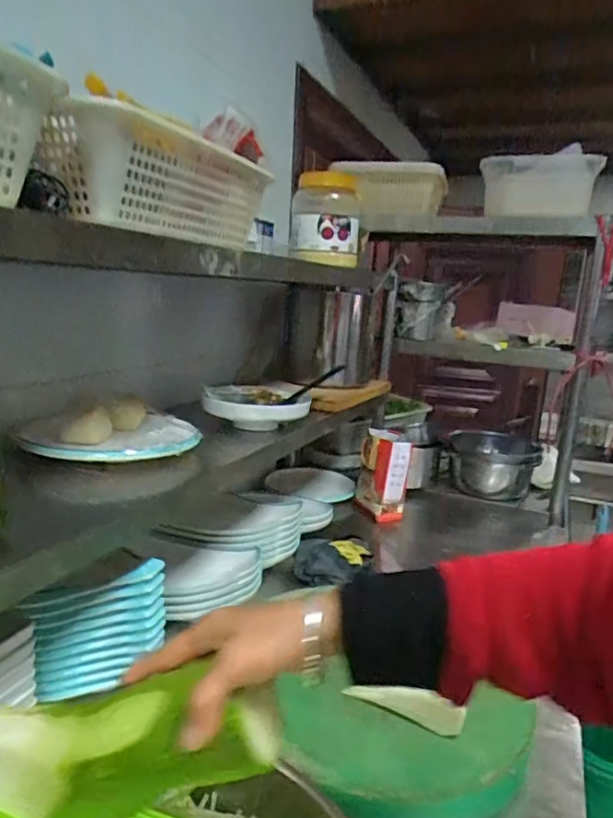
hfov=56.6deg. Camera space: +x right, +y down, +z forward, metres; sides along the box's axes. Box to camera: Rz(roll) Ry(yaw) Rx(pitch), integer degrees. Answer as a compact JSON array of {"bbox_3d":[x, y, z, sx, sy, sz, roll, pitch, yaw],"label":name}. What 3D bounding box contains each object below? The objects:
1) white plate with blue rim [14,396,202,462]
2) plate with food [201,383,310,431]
[{"bbox_3d":[-0.281,0.028,0.829,0.248,0.040,0.204,1,12,-14],"label":"white plate with blue rim"},{"bbox_3d":[-0.091,-0.003,1.044,0.187,0.060,0.187,3,12,-4],"label":"plate with food"}]

